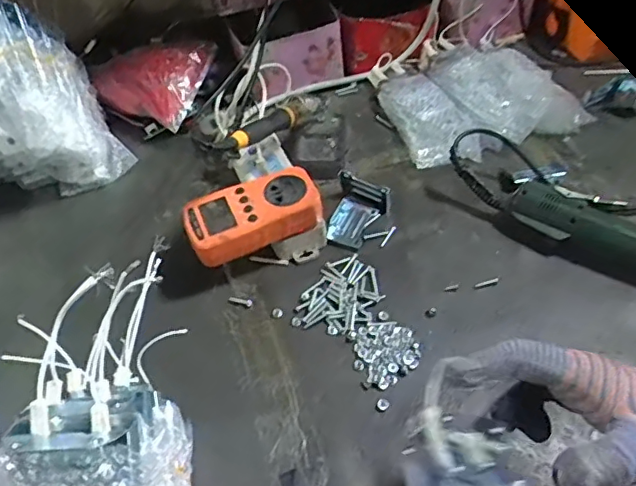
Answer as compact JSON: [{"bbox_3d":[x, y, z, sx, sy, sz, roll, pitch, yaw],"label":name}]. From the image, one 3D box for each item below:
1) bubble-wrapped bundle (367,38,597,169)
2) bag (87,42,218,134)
[{"bbox_3d":[0.194,-0.193,0.707,0.224,0.037,0.211,-16,50,-8],"label":"bubble-wrapped bundle"},{"bbox_3d":[-0.205,-0.220,0.731,0.137,0.046,0.123,21,55,21],"label":"bag"}]

